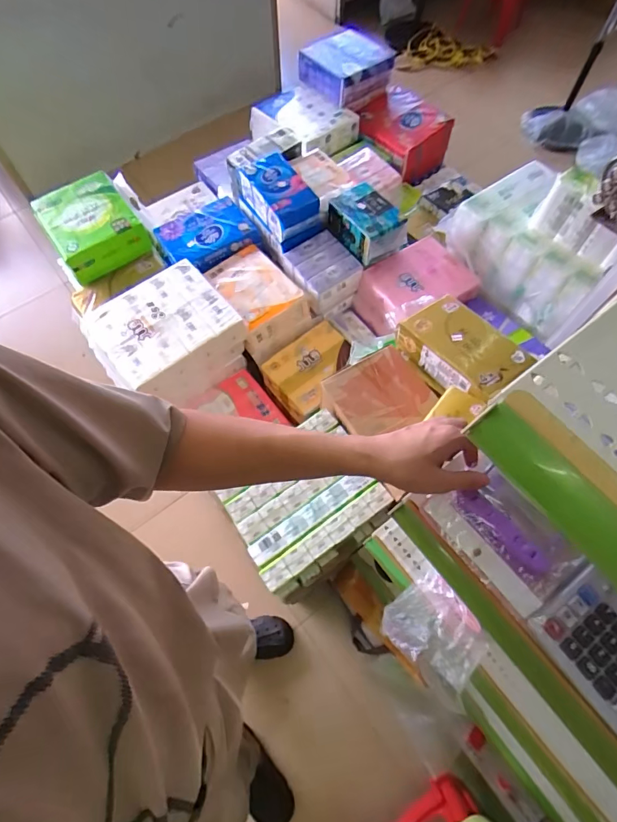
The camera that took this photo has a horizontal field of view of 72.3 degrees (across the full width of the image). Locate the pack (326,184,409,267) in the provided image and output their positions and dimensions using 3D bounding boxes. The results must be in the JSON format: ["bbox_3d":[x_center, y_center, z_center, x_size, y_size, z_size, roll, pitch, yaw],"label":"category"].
[{"bbox_3d":[0.183,-0.574,1.301,0.169,0.117,0.233,-27,68,-12],"label":"pack"}]

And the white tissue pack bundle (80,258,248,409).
[{"bbox_3d":[-0.399,-0.210,1.249,0.342,0.235,0.296,-34,69,-14],"label":"white tissue pack bundle"}]

